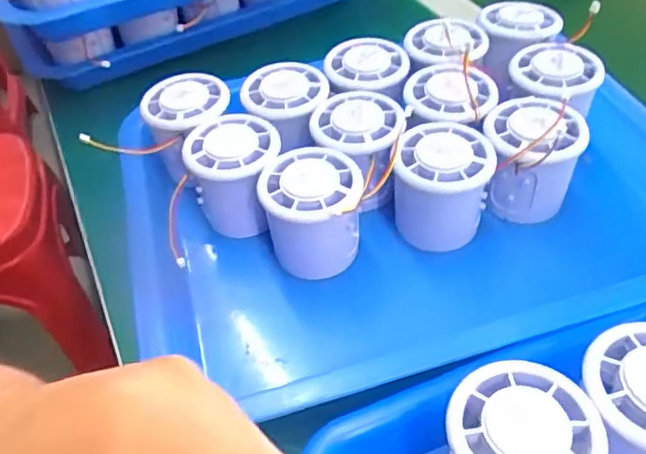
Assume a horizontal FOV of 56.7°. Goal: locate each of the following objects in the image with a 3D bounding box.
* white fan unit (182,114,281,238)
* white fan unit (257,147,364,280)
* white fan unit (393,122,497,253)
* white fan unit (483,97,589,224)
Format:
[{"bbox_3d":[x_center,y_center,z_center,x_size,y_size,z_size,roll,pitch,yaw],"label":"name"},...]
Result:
[{"bbox_3d":[-0.052,-0.031,0.364,0.056,0.056,0.056,-5,46,-1],"label":"white fan unit"},{"bbox_3d":[-0.005,-0.005,0.341,0.053,0.060,0.050,-3,47,3],"label":"white fan unit"},{"bbox_3d":[0.068,-0.019,0.344,0.052,0.059,0.060,6,47,10],"label":"white fan unit"},{"bbox_3d":[0.121,-0.040,0.351,0.054,0.054,0.059,5,47,9],"label":"white fan unit"}]

